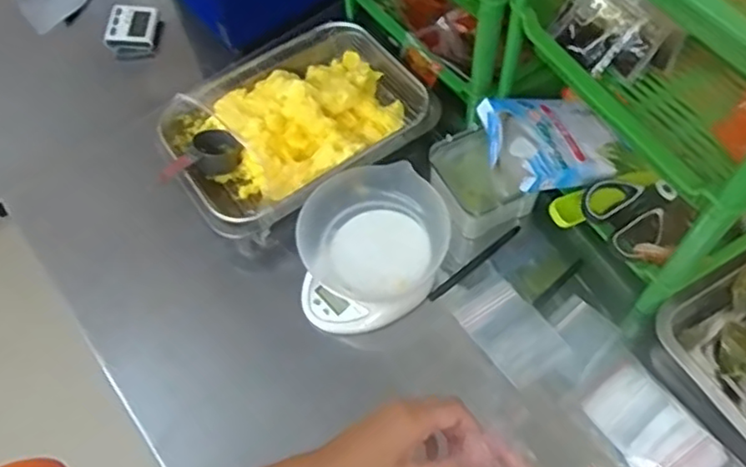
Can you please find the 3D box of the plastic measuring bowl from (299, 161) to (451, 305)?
[{"bbox_3d":[0.000,-0.005,0.691,0.153,0.059,0.147,-1,60,2],"label":"plastic measuring bowl"}]

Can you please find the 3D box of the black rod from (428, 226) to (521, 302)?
[{"bbox_3d":[0.116,0.033,0.719,0.142,0.014,0.011,-38,65,-17],"label":"black rod"}]

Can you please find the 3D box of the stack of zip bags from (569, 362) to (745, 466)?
[{"bbox_3d":[0.265,0.193,0.597,0.087,0.023,0.134,-35,64,-16],"label":"stack of zip bags"}]

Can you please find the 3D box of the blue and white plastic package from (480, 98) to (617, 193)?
[{"bbox_3d":[0.200,-0.102,0.703,0.188,0.037,0.124,-8,57,-26],"label":"blue and white plastic package"}]

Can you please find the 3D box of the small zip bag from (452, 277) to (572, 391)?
[{"bbox_3d":[0.143,0.102,0.665,0.078,0.004,0.110,-25,54,-20],"label":"small zip bag"}]

